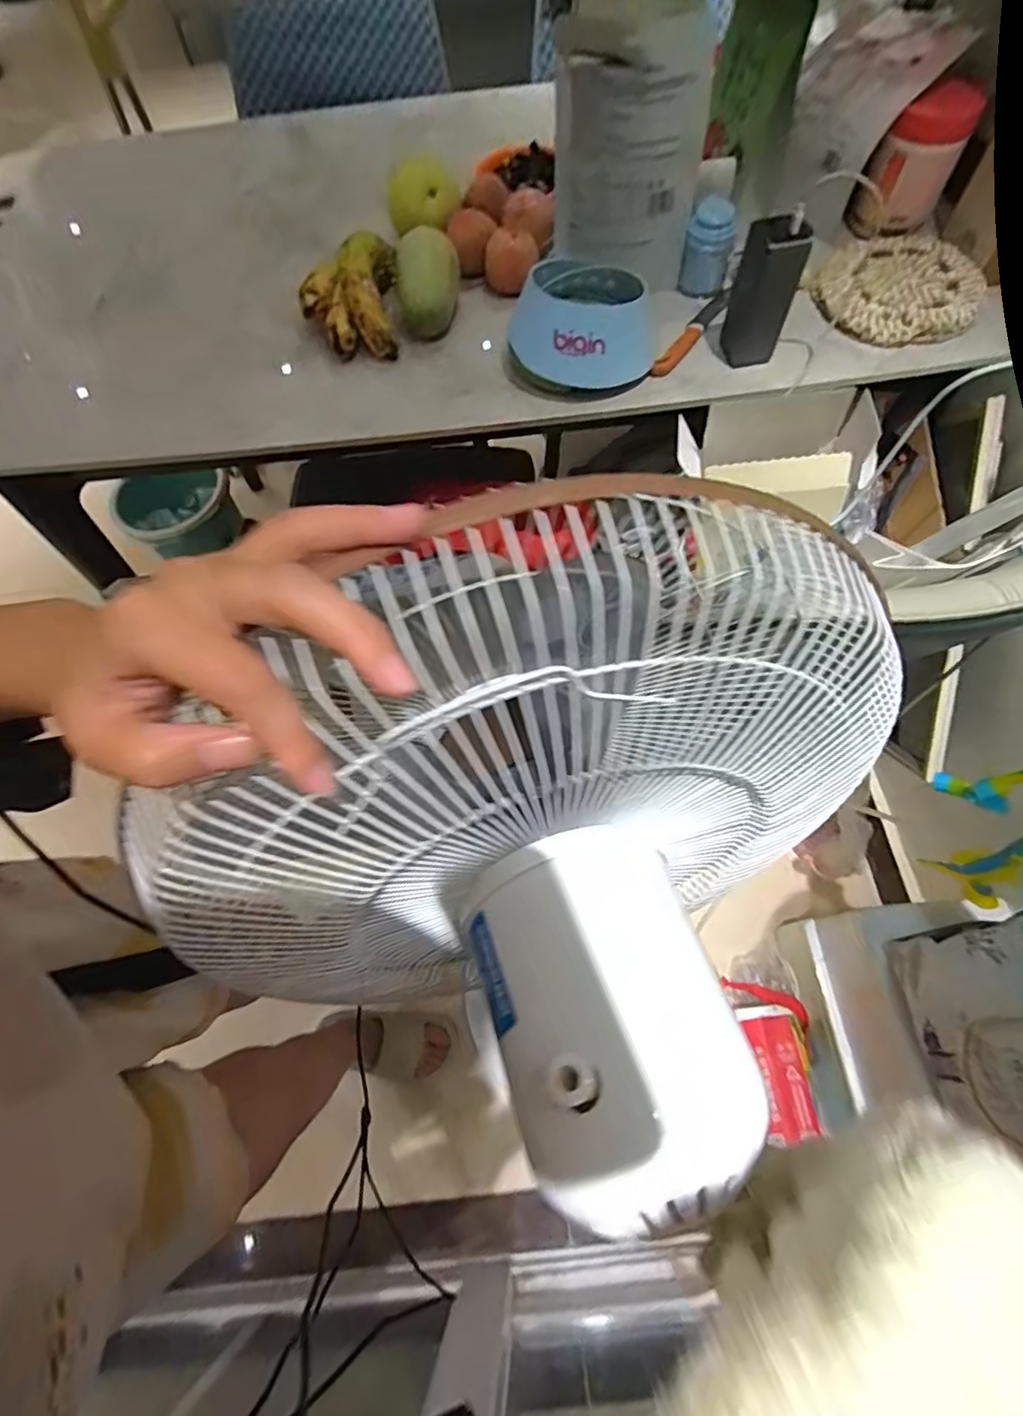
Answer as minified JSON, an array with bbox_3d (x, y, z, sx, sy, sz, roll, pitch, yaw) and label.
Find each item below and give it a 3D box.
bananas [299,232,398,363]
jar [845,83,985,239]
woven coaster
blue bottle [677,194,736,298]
[{"bbox_3d":[-0.198,-0.503,0.731,0.103,0.084,0.135,-3,65,2],"label":"bananas"},{"bbox_3d":[0.481,-0.654,0.710,0.085,0.119,0.078,-1,66,3],"label":"jar"},{"bbox_3d":[0.464,-0.515,0.717,0.190,0.022,0.177,24,69,14],"label":"woven coaster"},{"bbox_3d":[0.240,-0.561,0.726,0.052,0.090,0.046,16,68,10],"label":"blue bottle"}]

